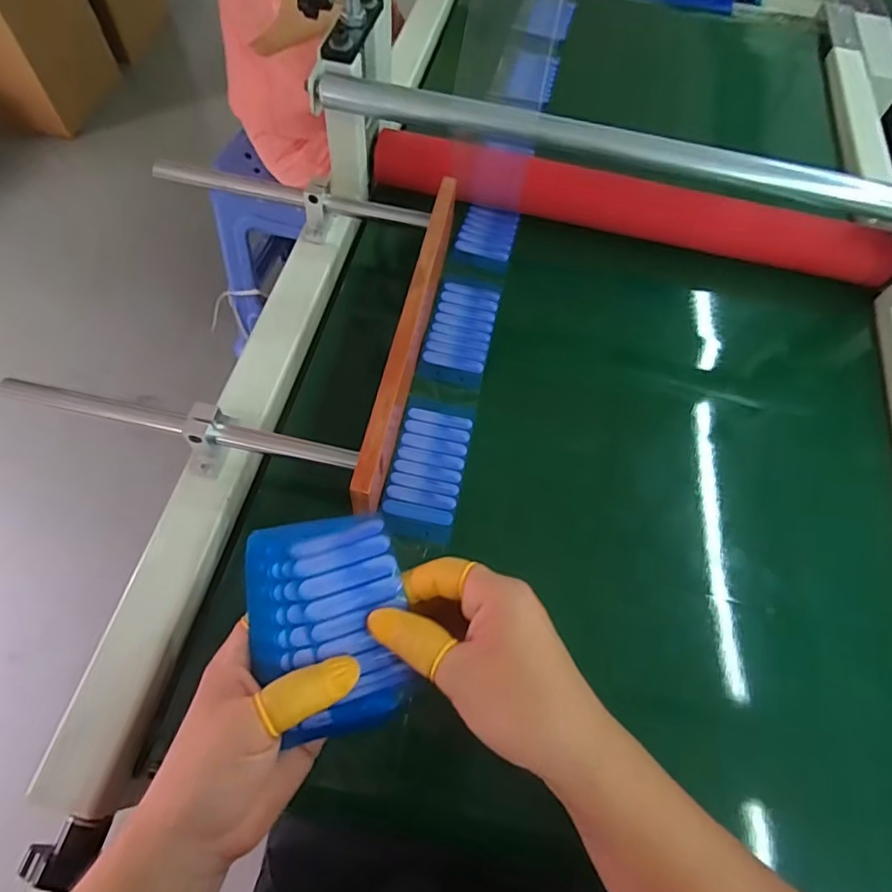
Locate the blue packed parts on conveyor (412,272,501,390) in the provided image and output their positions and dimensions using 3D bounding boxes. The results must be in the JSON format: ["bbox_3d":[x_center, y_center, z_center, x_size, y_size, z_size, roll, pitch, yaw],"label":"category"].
[{"bbox_3d":[0.014,-0.103,0.485,0.056,0.007,0.114,12,63,4],"label":"blue packed parts on conveyor"}]

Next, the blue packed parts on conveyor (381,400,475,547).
[{"bbox_3d":[-0.013,0.014,0.424,0.054,0.007,0.115,10,62,3],"label":"blue packed parts on conveyor"}]

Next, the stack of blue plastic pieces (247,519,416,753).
[{"bbox_3d":[-0.063,0.097,0.303,0.079,0.027,0.112,-8,85,-9],"label":"stack of blue plastic pieces"}]

